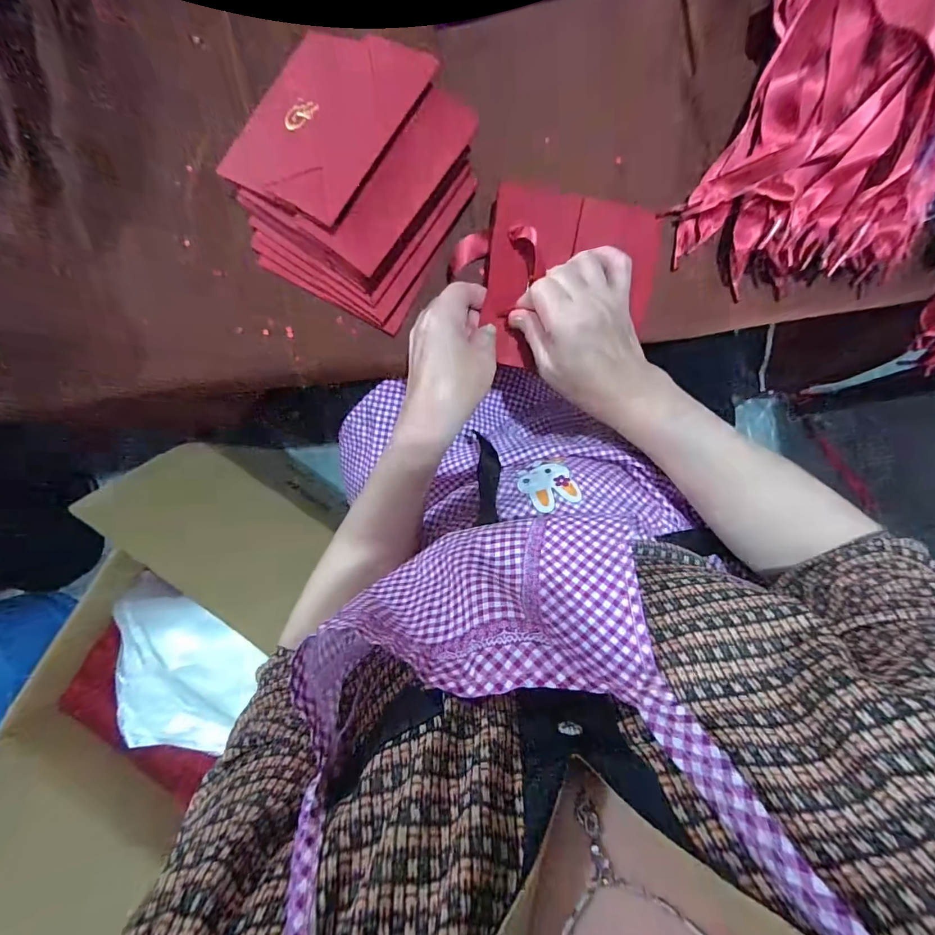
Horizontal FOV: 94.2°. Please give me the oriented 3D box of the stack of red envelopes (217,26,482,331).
[{"bbox_3d":[-0.096,-0.231,0.337,0.164,0.063,0.174,31,92,4],"label":"stack of red envelopes"}]

